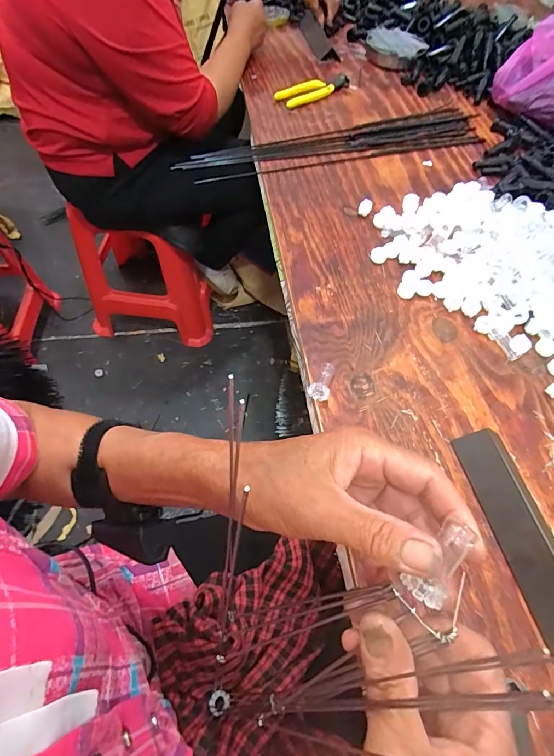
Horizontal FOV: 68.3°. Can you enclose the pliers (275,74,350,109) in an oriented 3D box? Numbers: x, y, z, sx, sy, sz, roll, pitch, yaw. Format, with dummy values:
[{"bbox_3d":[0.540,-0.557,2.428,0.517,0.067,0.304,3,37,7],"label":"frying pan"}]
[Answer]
[{"bbox_3d":[0.075,-0.557,0.790,0.161,0.017,0.050,-29,64,-18],"label":"pliers"}]

